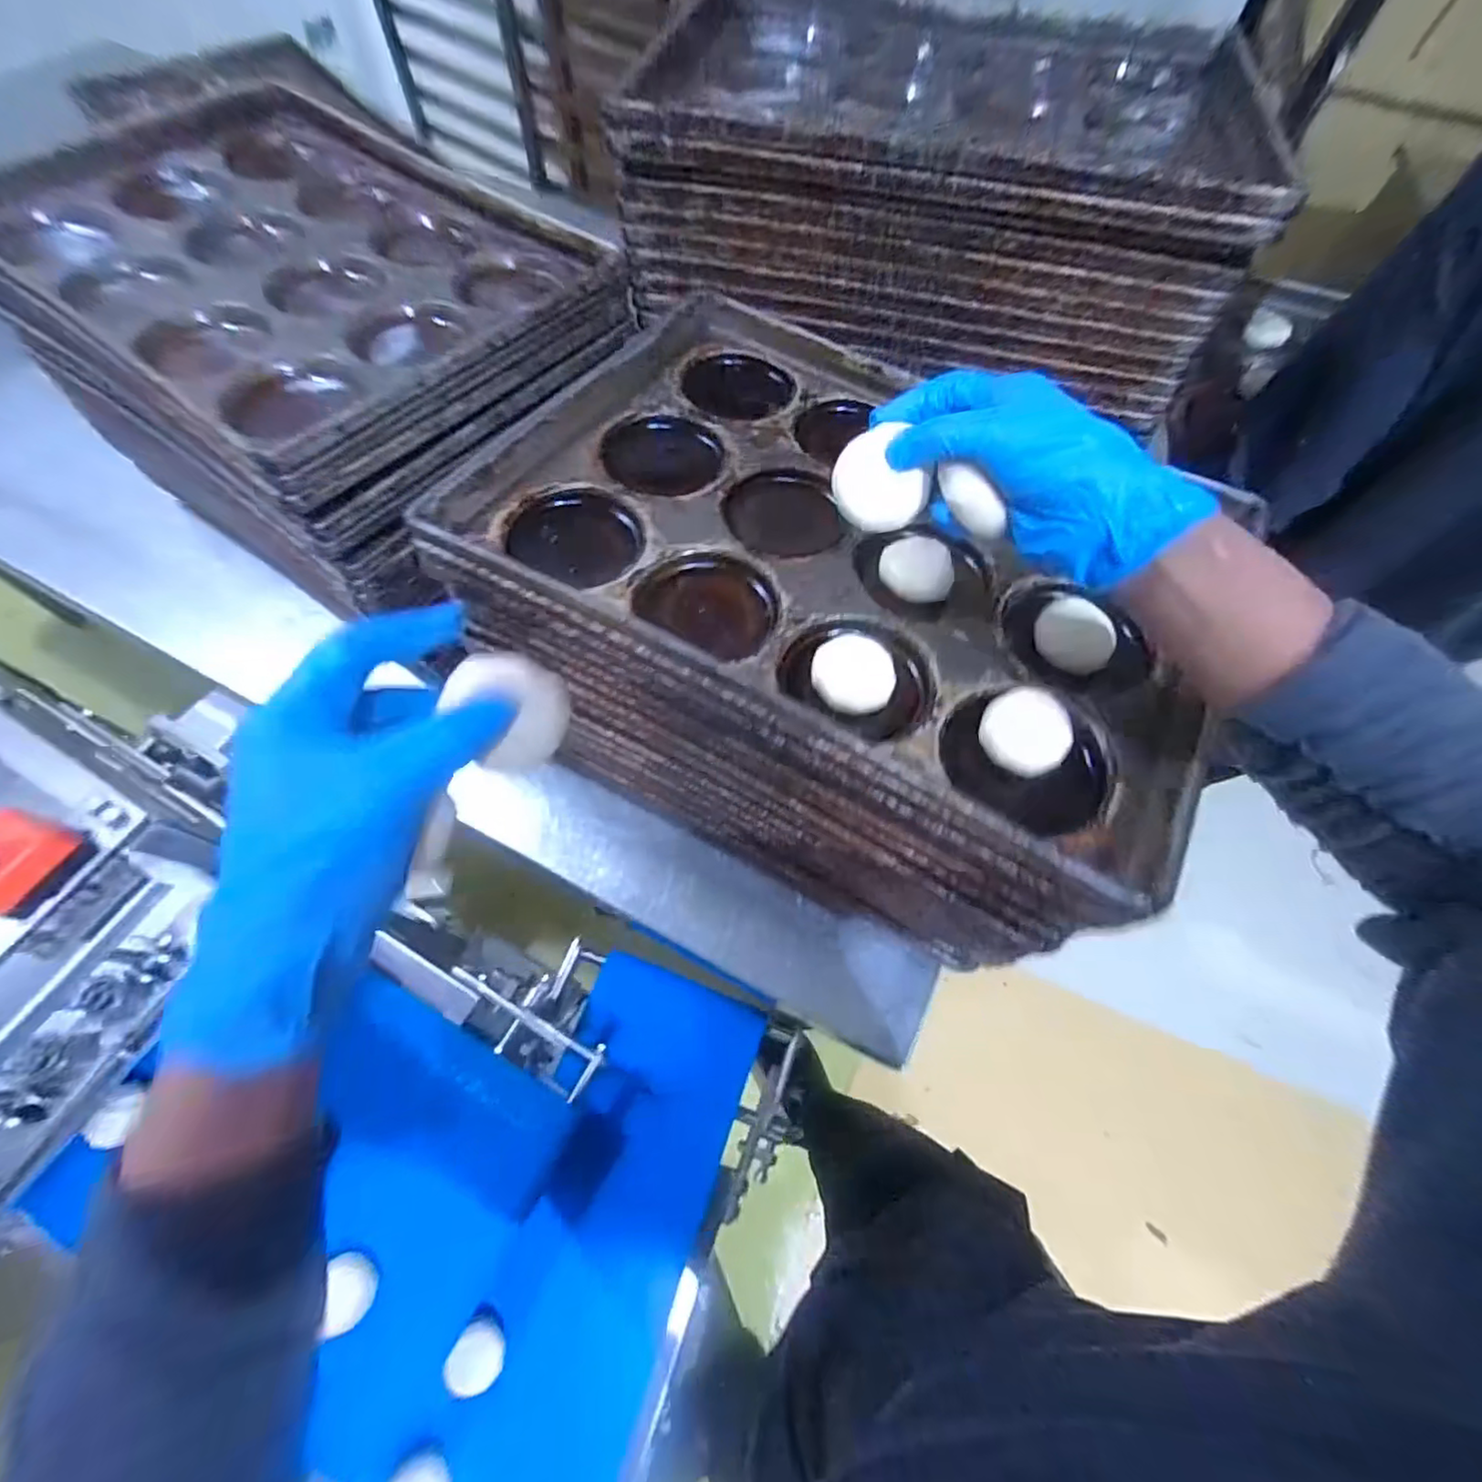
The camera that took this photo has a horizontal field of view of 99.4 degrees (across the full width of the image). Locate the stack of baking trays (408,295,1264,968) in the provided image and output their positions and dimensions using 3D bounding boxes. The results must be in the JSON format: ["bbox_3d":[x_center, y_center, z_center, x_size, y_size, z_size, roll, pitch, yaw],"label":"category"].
[{"bbox_3d":[0.071,-0.119,0.559,0.524,0.266,0.383,28,66,10],"label":"stack of baking trays"}]

